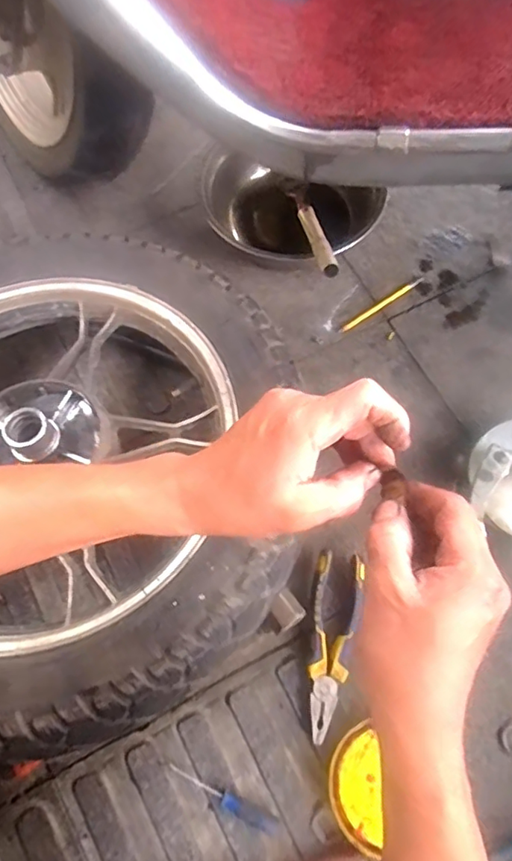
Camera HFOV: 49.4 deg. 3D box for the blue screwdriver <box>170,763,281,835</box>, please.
[{"bbox_3d":[-0.033,0.383,0.579,0.124,0.012,0.017,23,72,11],"label":"blue screwdriver"}]

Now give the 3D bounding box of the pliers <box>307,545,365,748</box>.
[{"bbox_3d":[0.082,0.233,0.612,0.053,0.025,0.197,11,70,7],"label":"pliers"}]

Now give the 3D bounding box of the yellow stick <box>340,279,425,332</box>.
[{"bbox_3d":[0.175,-0.174,0.770,0.138,0.004,0.009,-33,75,-9],"label":"yellow stick"}]

